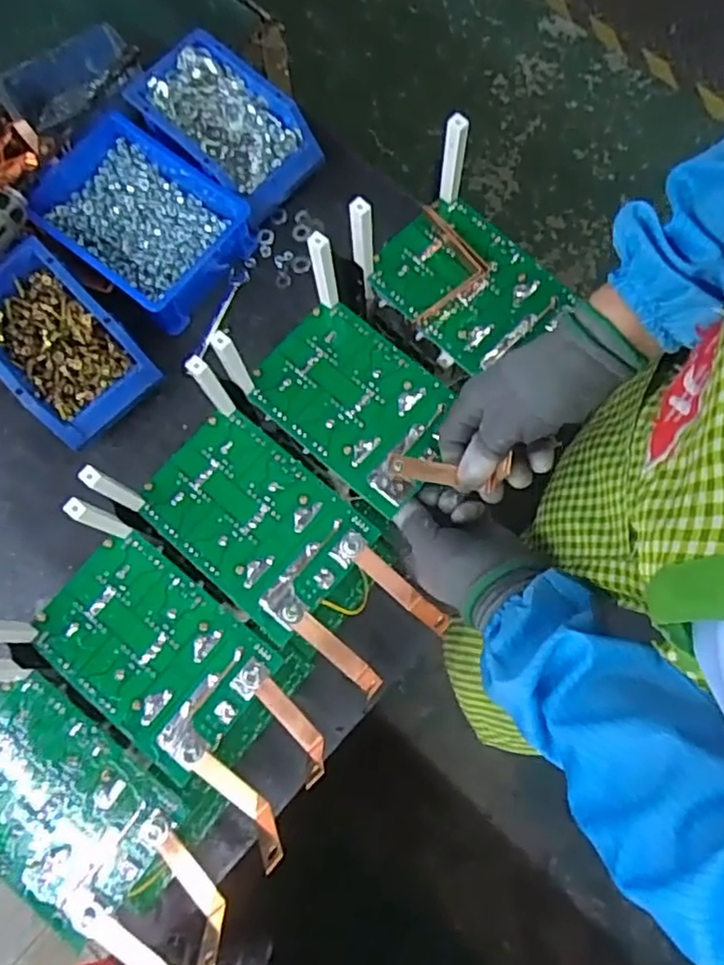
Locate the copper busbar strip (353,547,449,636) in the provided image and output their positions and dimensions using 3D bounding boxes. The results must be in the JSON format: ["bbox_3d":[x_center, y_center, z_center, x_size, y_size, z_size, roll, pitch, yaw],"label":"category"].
[{"bbox_3d":[0.031,0.082,0.493,0.083,0.021,0.017,38,80,10],"label":"copper busbar strip"}]

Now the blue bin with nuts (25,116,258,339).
[{"bbox_3d":[-0.232,-0.271,0.681,0.201,0.062,0.148,37,79,10],"label":"blue bin with nuts"}]

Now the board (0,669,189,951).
[{"bbox_3d":[-0.221,0.221,0.460,0.164,0.012,0.106,35,68,13],"label":"board"}]

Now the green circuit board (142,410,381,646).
[{"bbox_3d":[-0.085,0.027,0.500,0.162,0.004,0.107,39,80,10],"label":"green circuit board"}]

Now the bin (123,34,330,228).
[{"bbox_3d":[-0.141,-0.371,0.688,0.185,0.065,0.115,40,80,11],"label":"bin"}]

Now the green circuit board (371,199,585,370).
[{"bbox_3d":[0.084,-0.164,0.537,0.102,0.024,0.137,-43,79,-9],"label":"green circuit board"}]

